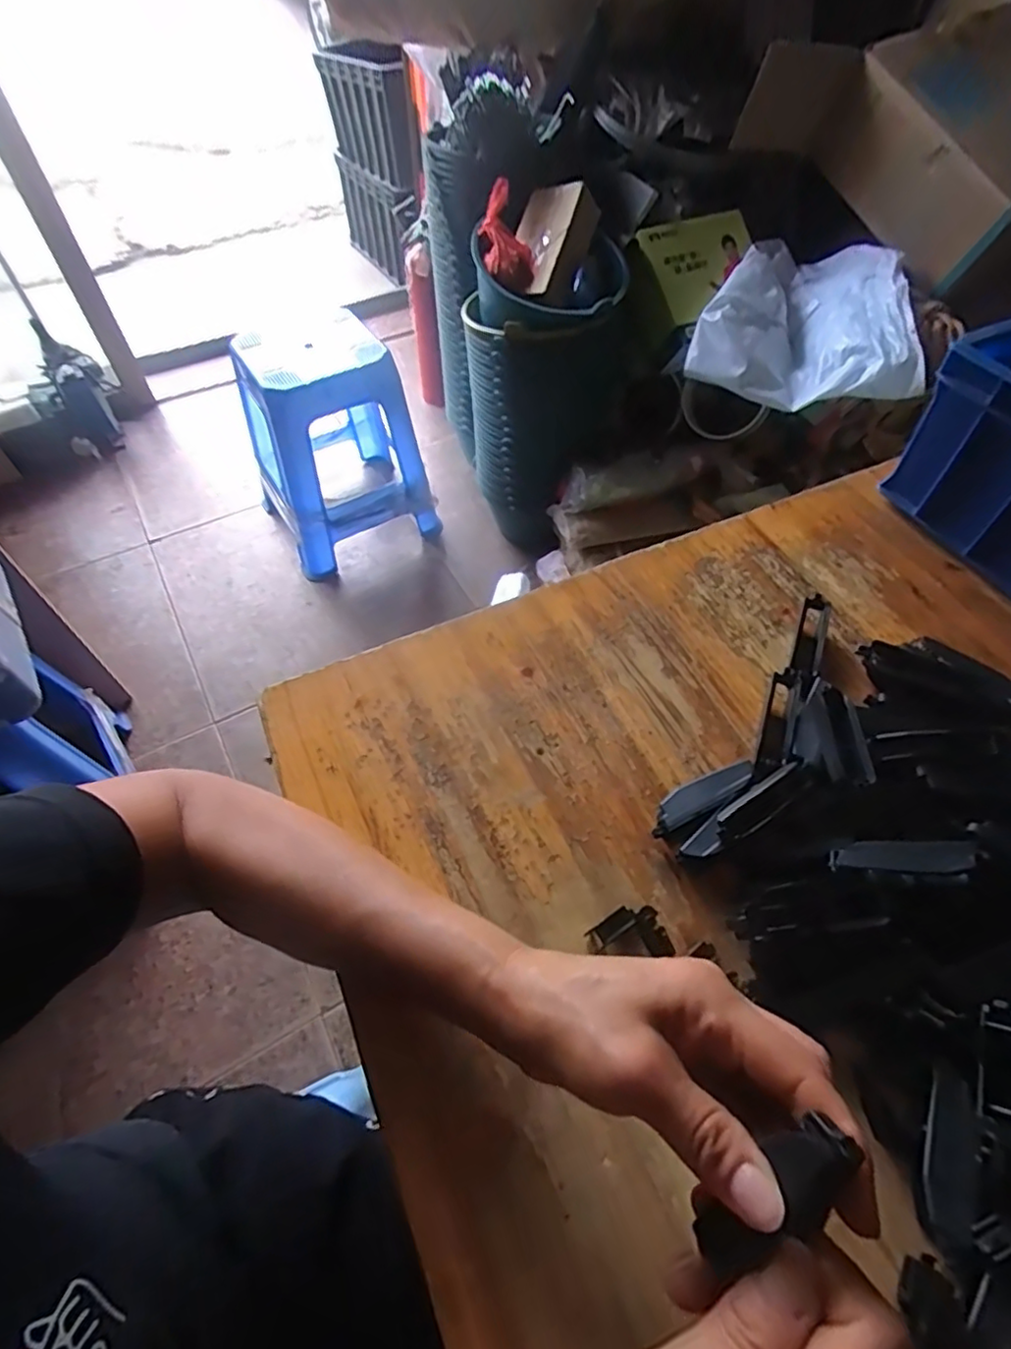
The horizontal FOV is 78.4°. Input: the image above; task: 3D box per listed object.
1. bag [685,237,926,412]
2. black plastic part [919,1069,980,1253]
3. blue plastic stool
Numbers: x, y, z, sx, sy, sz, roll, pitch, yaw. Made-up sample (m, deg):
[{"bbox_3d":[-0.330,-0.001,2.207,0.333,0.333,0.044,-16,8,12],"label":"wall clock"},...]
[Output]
[{"bbox_3d":[0.587,-0.717,1.227,0.394,0.151,0.428,12,57,8],"label":"bag"},{"bbox_3d":[0.189,0.205,0.264,0.019,0.004,0.062,3,57,37],"label":"black plastic part"},{"bbox_3d":[-0.399,-0.523,1.453,0.358,0.467,0.330,-28,60,-18],"label":"blue plastic stool"}]

